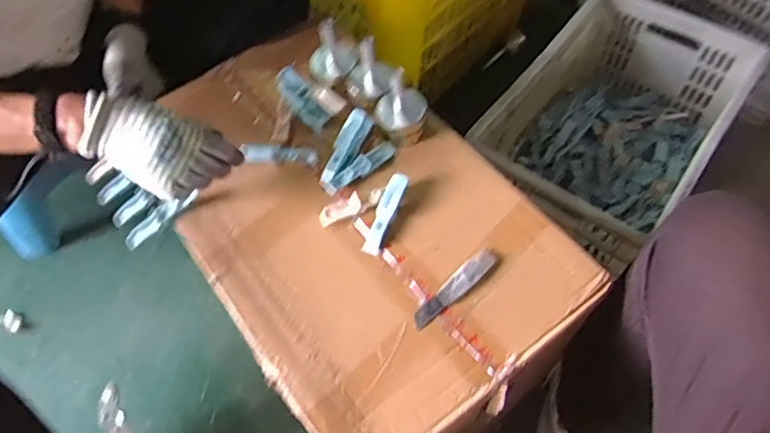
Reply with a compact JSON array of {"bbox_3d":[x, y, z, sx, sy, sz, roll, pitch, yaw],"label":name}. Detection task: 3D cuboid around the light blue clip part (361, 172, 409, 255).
[{"bbox_3d":[0.001,-0.004,0.705,0.024,0.013,0.108,18,75,13],"label":"light blue clip part"}]

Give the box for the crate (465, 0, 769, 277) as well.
[{"bbox_3d":[0.369,-0.135,0.991,0.315,0.218,0.464,30,63,19],"label":"crate"}]

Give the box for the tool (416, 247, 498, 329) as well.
[{"bbox_3d":[0.080,0.081,0.653,0.026,0.008,0.123,38,66,23],"label":"tool"}]

